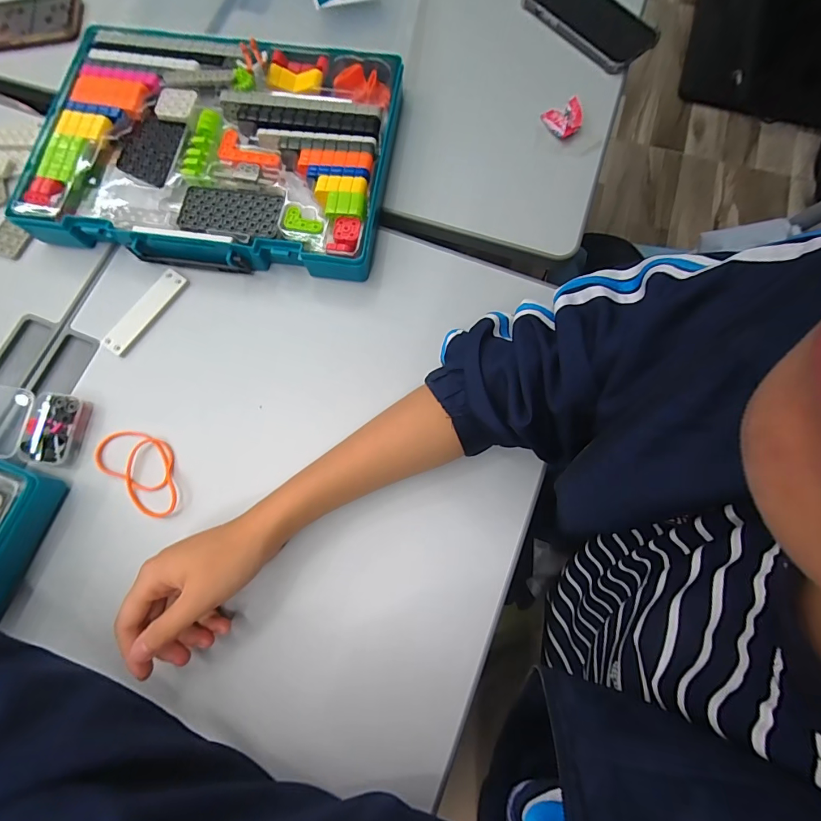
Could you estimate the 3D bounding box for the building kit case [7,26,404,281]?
[{"bbox_3d":[-0.204,-0.279,0.440,0.366,0.043,0.264,8,76,3],"label":"building kit case"}]

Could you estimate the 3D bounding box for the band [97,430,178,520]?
[{"bbox_3d":[-0.245,0.052,0.378,0.097,0.004,0.055,39,80,10],"label":"band"}]

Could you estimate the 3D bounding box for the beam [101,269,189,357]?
[{"bbox_3d":[-0.268,-0.101,0.415,0.028,0.006,0.100,34,79,9],"label":"beam"}]

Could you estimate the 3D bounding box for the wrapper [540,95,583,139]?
[{"bbox_3d":[0.173,-0.328,0.459,0.038,0.020,0.038,-12,76,-2],"label":"wrapper"}]

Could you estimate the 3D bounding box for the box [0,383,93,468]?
[{"bbox_3d":[-0.358,0.013,0.382,0.097,0.026,0.065,7,76,3],"label":"box"}]

